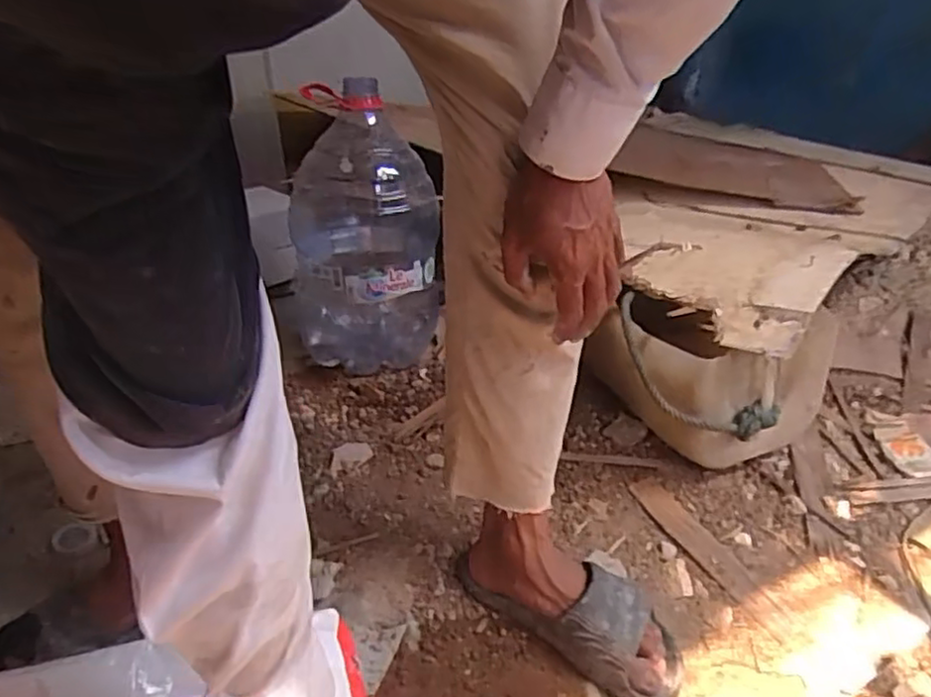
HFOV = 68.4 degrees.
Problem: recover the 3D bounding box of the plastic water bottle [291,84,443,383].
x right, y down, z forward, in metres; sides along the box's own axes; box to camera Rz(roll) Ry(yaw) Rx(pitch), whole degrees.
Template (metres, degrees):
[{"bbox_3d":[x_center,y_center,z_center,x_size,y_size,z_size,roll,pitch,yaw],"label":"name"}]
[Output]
[{"bbox_3d":[-0.151,-0.185,1.117,0.197,0.434,0.186,11,33,9],"label":"plastic water bottle"}]

